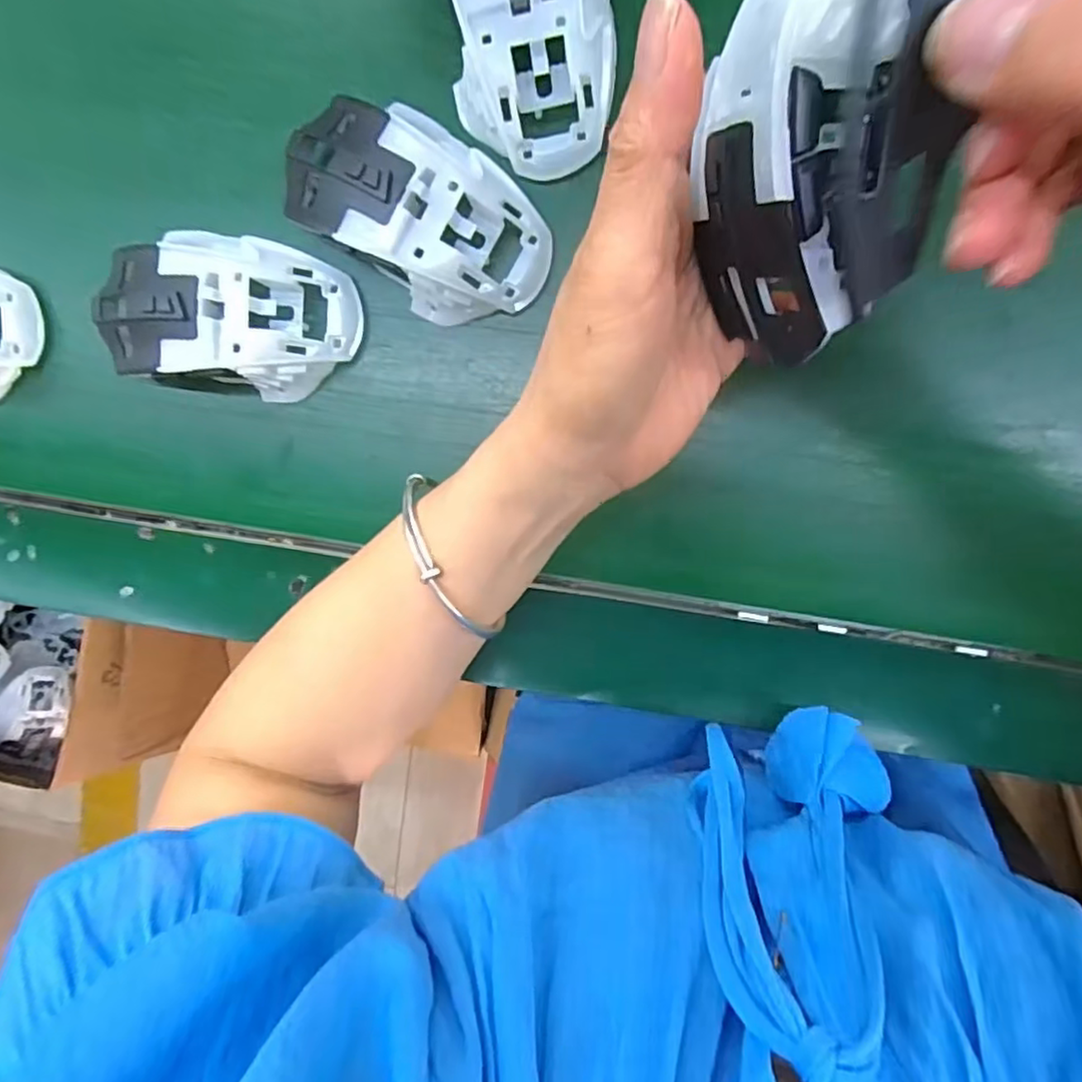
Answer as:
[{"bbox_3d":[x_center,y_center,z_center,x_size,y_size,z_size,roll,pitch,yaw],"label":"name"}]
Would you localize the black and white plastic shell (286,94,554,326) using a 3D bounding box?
[{"bbox_3d":[-0.053,-0.136,0.272,0.115,0.037,0.061,29,98,1],"label":"black and white plastic shell"}]

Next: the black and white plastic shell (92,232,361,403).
[{"bbox_3d":[-0.140,-0.097,0.286,0.112,0.035,0.061,4,97,4],"label":"black and white plastic shell"}]

